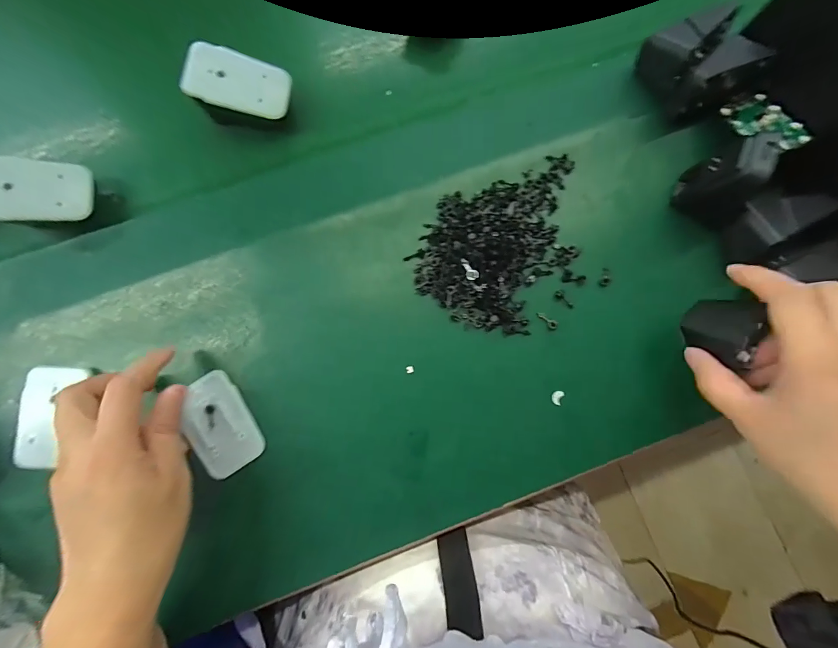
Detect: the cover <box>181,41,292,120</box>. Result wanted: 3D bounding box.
[{"bbox_3d":[-0.129,-0.175,0.275,0.067,0.008,0.044,10,79,-20],"label":"cover"}]

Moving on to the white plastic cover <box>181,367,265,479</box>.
[{"bbox_3d":[-0.141,0.070,0.269,0.042,0.009,0.068,-30,86,-13],"label":"white plastic cover"}]

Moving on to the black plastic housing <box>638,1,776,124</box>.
[{"bbox_3d":[0.219,-0.202,0.293,0.074,0.042,0.071,-26,82,-4],"label":"black plastic housing"}]

